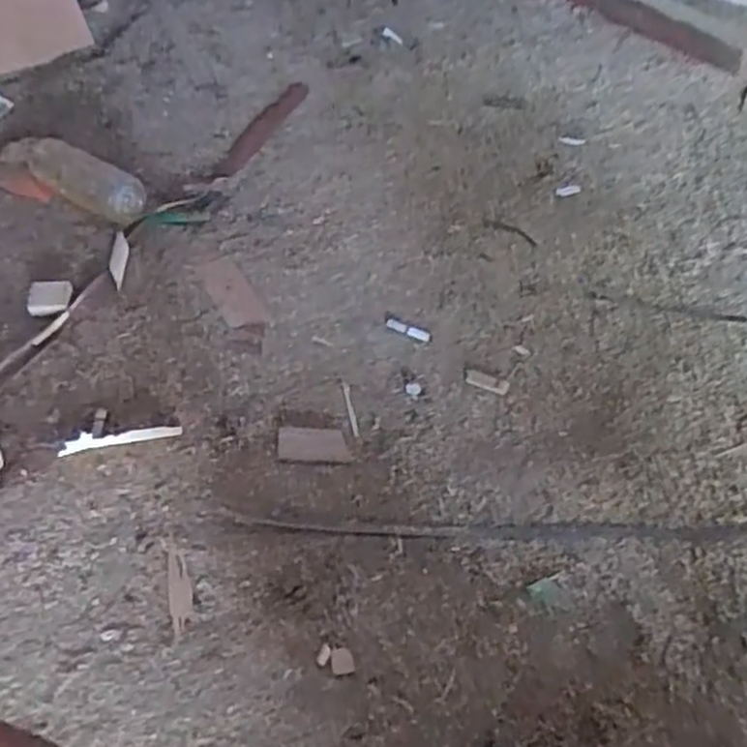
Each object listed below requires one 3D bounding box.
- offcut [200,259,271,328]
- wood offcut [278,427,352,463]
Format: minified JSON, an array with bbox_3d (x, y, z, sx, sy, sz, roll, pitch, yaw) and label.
[{"bbox_3d":[-0.155,-0.089,0.846,0.046,0.004,0.107,-20,54,-18],"label":"offcut"},{"bbox_3d":[-0.058,0.070,0.754,0.071,0.004,0.039,4,51,2],"label":"wood offcut"}]

